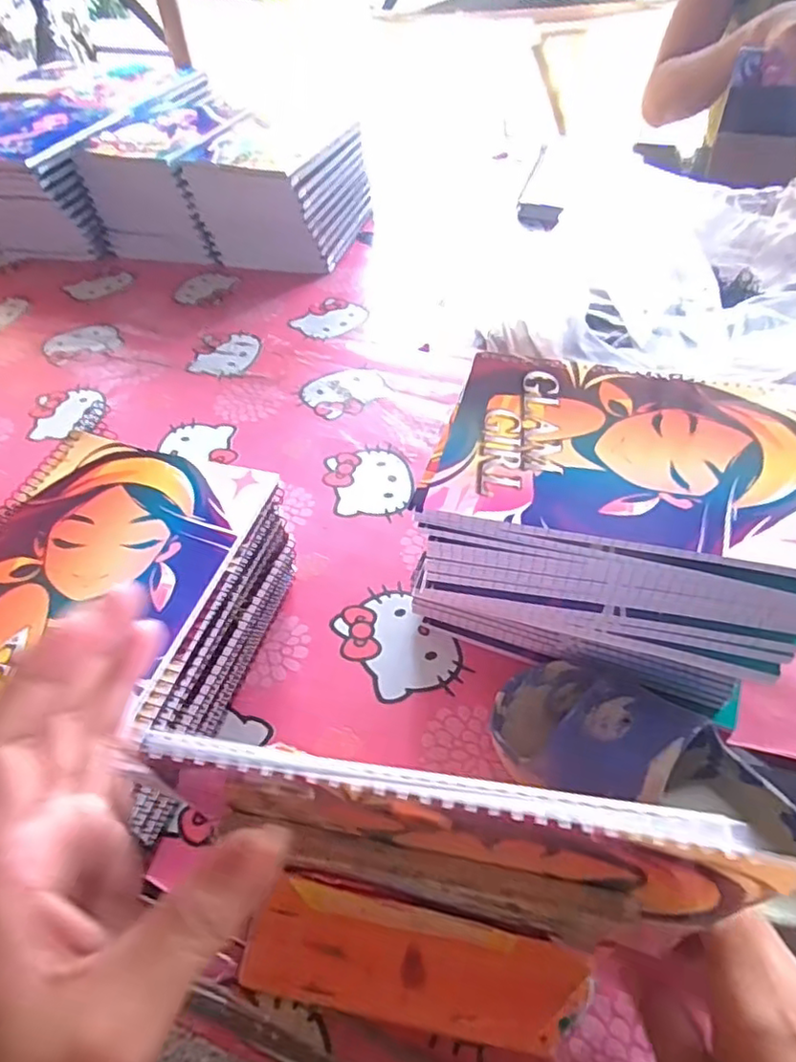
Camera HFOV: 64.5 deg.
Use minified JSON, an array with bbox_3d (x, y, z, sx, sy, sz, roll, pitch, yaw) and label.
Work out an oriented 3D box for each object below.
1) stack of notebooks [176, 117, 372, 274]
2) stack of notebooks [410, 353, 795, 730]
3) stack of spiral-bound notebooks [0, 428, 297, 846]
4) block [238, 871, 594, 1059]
[{"bbox_3d":[-0.146,-0.426,0.799,0.179,0.123,0.169,14,51,16],"label":"stack of notebooks"},{"bbox_3d":[0.128,-0.001,0.394,0.203,0.133,0.154,12,51,15],"label":"stack of notebooks"},{"bbox_3d":[-0.166,0.056,0.381,0.149,0.113,0.193,12,51,15],"label":"stack of spiral-bound notebooks"},{"bbox_3d":[0.007,0.204,0.297,0.153,0.018,0.047,6,50,10],"label":"block"}]

